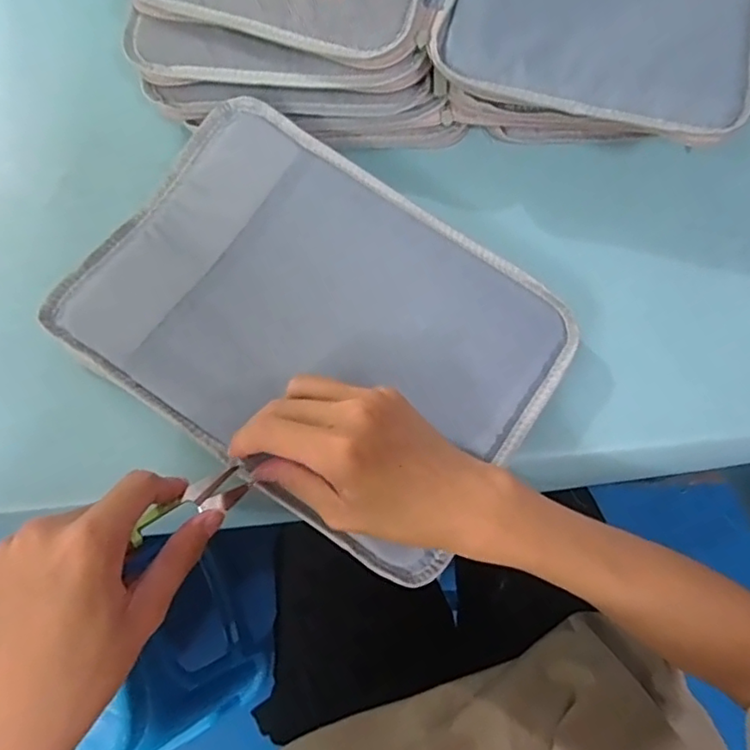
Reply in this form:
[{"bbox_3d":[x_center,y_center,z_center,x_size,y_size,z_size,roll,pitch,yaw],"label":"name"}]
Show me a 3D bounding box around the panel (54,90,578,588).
[{"bbox_3d":[-0.037,-0.038,0.409,0.306,0.023,0.223,34,76,8],"label":"panel"}]

